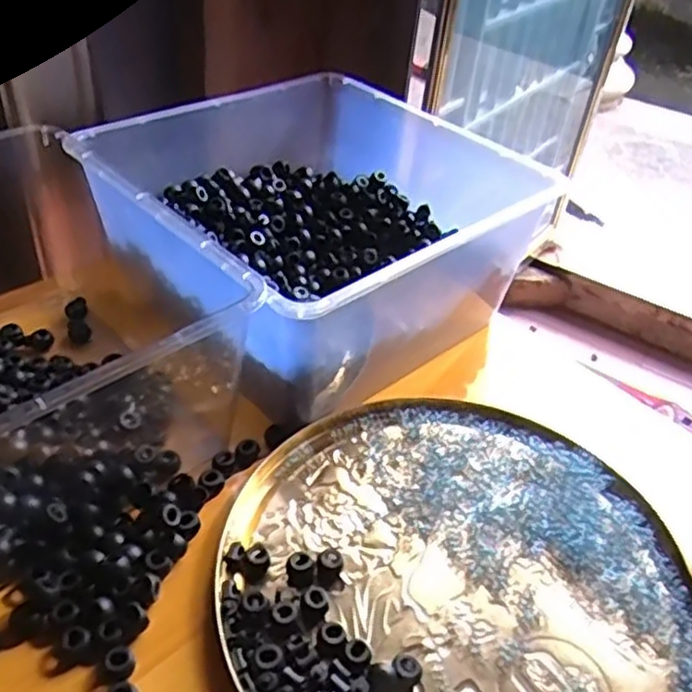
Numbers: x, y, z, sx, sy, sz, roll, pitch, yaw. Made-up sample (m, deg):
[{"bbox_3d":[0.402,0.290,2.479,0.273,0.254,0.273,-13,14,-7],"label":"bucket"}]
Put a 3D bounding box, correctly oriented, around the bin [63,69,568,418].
[{"bbox_3d":[-0.032,-0.109,0.616,0.293,0.124,0.310,35,48,30],"label":"bin"}]

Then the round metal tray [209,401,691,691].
[{"bbox_3d":[0.069,0.145,0.447,0.280,0.017,0.288,-30,52,-35],"label":"round metal tray"}]

